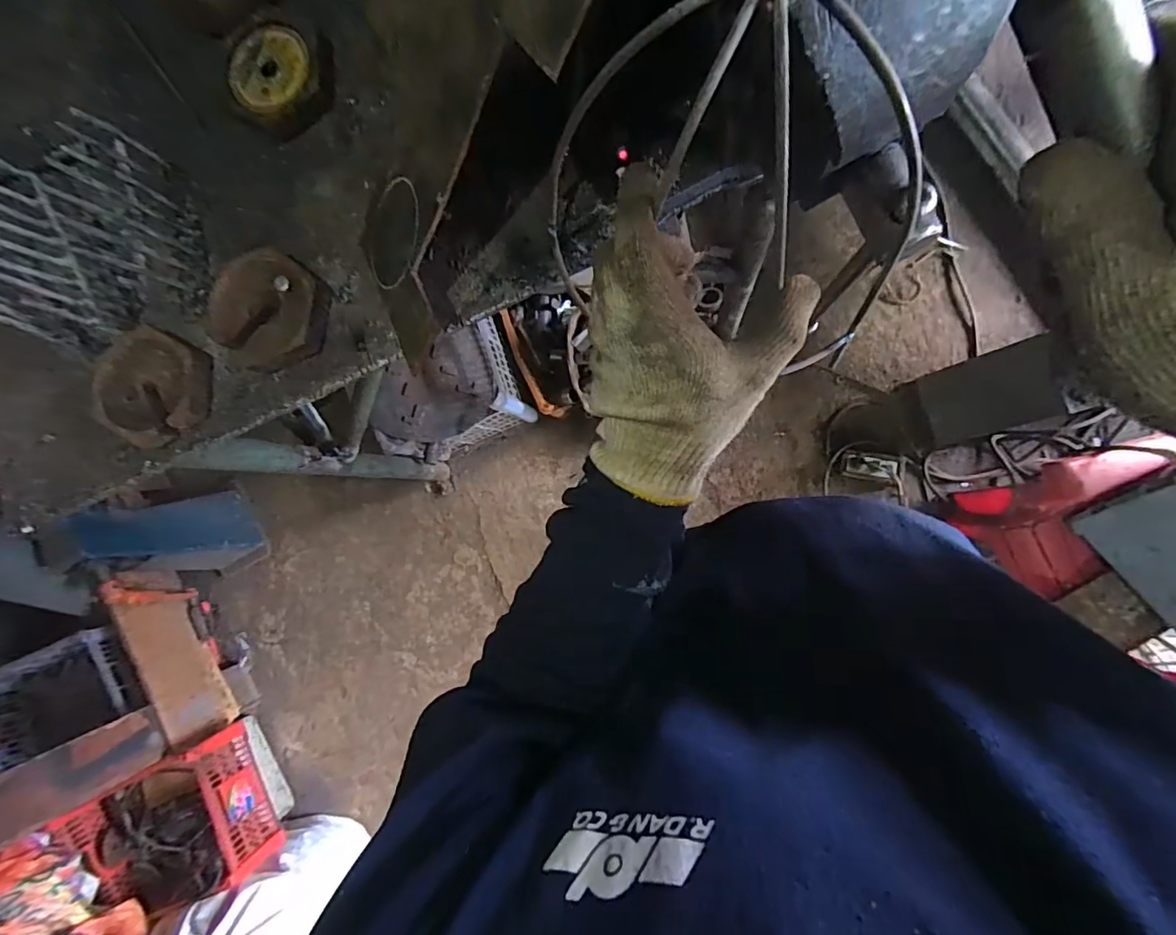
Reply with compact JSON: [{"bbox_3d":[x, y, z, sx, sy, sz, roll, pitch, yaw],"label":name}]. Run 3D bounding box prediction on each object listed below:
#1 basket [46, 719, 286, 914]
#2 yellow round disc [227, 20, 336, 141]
[{"bbox_3d":[-1.014,0.871,1.268,0.420,0.231,0.309,-24,86,8],"label":"basket"},{"bbox_3d":[-0.283,-0.366,0.482,0.095,0.027,0.094,0,90,9],"label":"yellow round disc"}]

